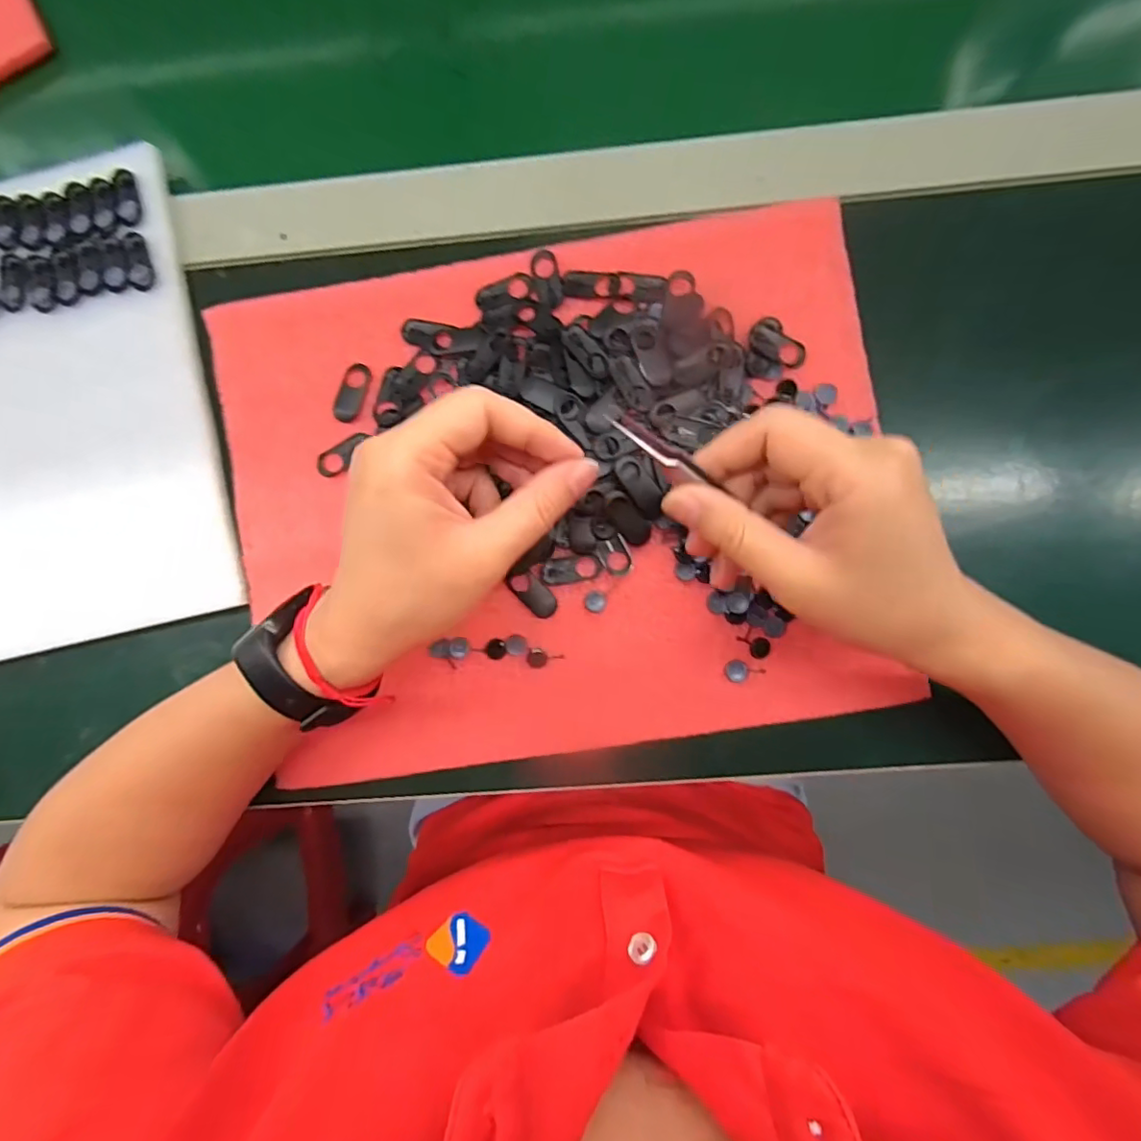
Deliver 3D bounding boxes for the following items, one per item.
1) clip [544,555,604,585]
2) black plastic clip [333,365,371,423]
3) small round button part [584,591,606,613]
[{"bbox_3d":[0.001,0.000,0.300,0.030,0.004,0.013,-10,87,3],"label":"clip"},{"bbox_3d":[-0.117,-0.095,0.306,0.014,0.004,0.031,25,89,4],"label":"black plastic clip"},{"bbox_3d":[0.013,0.016,0.298,0.010,0.004,0.011,0,88,3],"label":"small round button part"}]

